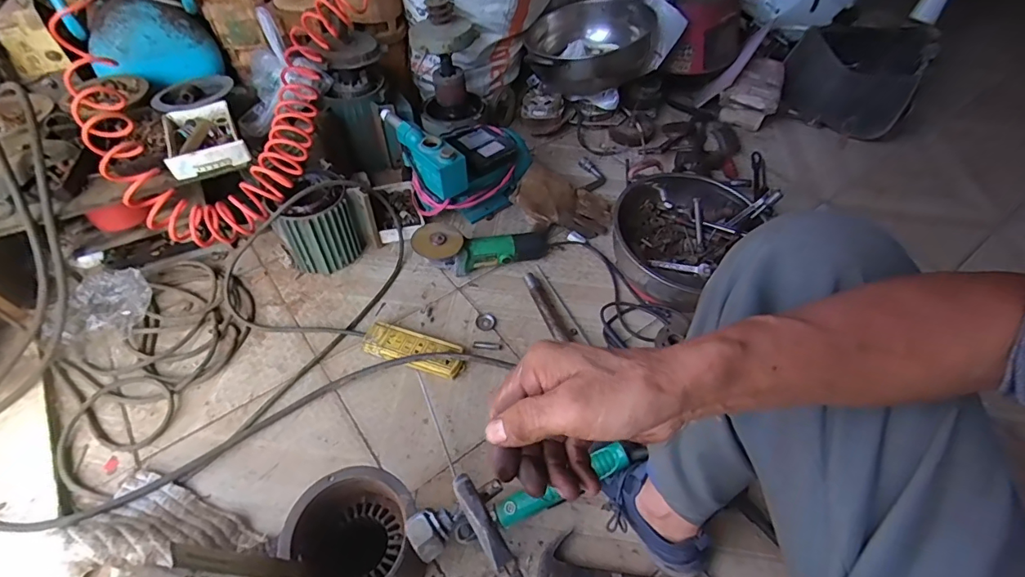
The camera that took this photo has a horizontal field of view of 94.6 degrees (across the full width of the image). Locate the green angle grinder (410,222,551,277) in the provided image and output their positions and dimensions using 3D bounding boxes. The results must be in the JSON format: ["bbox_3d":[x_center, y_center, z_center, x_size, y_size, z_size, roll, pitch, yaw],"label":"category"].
[{"bbox_3d":[-0.059,-0.077,0.988,0.278,0.105,0.106,3,52,-1],"label":"green angle grinder"}]

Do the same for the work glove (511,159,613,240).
[{"bbox_3d":[0.117,-0.197,1.108,0.228,0.086,0.168,19,53,11],"label":"work glove"}]

